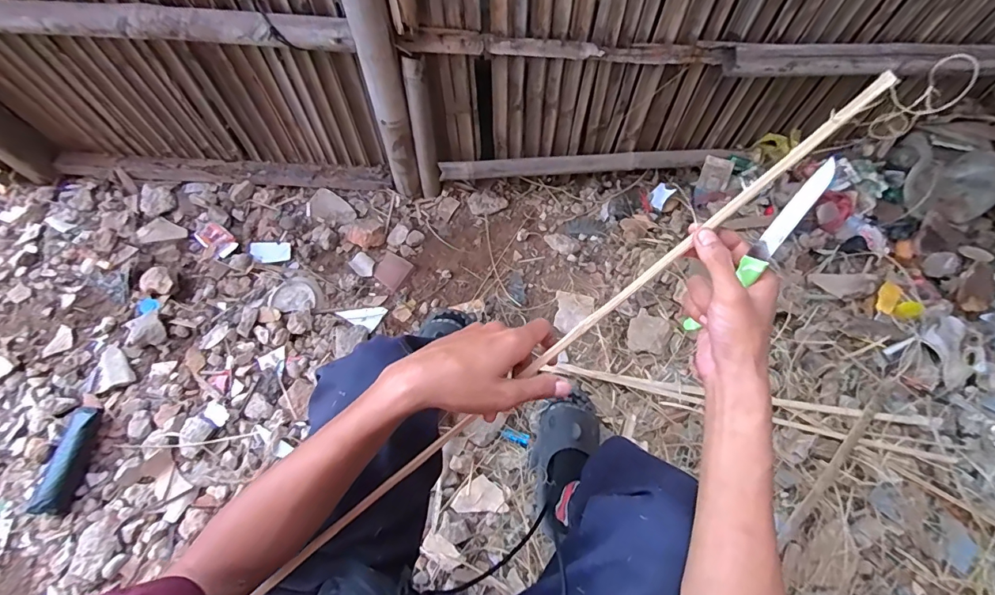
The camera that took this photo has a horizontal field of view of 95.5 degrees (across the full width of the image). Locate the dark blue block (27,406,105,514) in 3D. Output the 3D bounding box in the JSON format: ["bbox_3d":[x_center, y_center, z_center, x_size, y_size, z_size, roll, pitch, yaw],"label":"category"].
[{"bbox_3d":[-0.897,0.335,0.941,0.059,0.029,0.206,6,66,3],"label":"dark blue block"}]

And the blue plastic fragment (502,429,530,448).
[{"bbox_3d":[0.042,0.306,0.995,0.058,0.010,0.027,25,68,11],"label":"blue plastic fragment"}]

